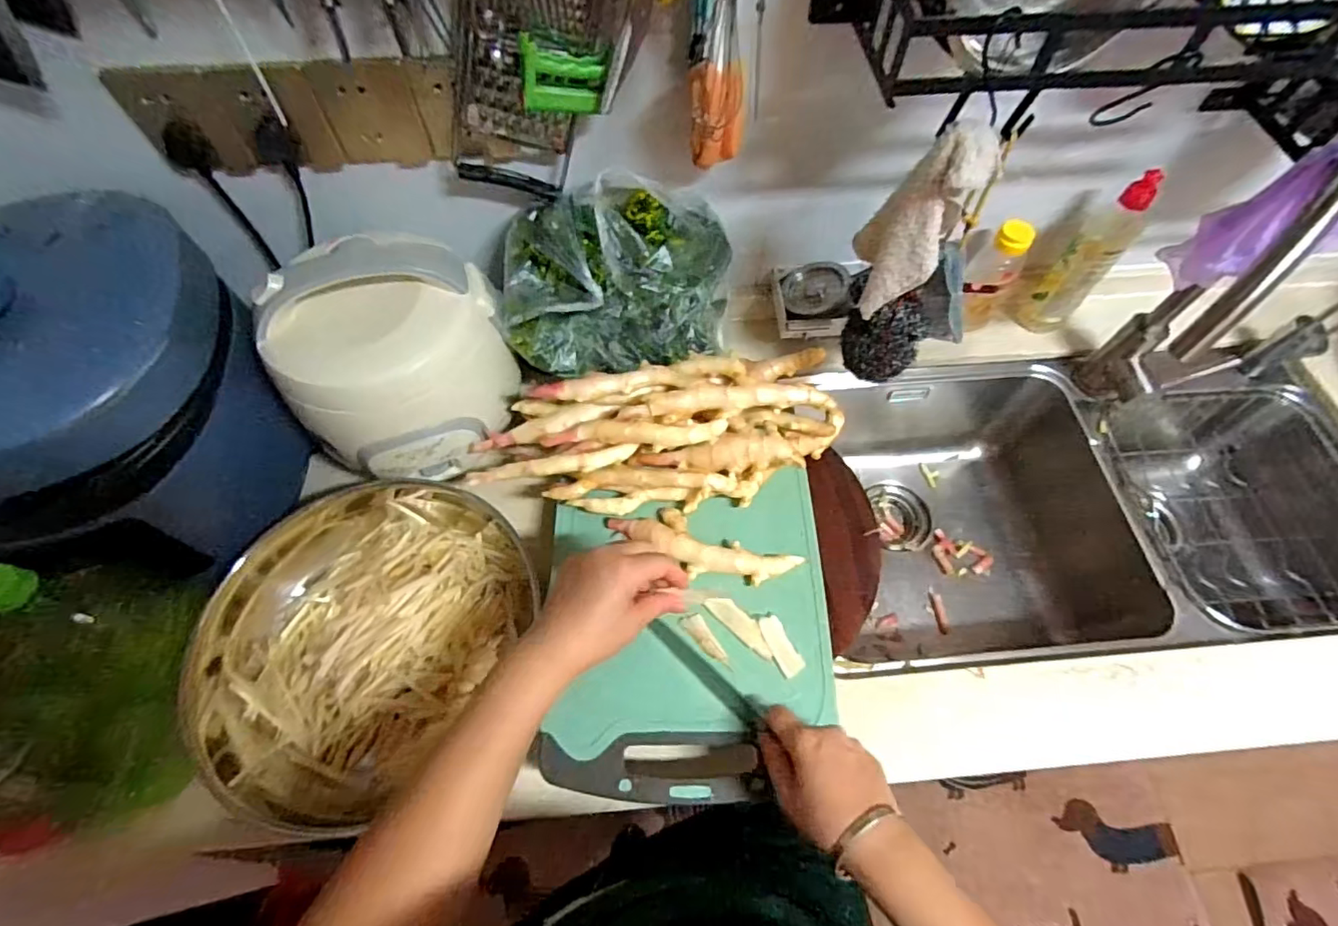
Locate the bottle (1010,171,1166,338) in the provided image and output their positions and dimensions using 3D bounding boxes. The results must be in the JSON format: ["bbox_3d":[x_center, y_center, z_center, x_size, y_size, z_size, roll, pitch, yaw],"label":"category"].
[{"bbox_3d":[0.517,-0.255,0.722,0.047,0.212,0.072,-34,67,-18],"label":"bottle"}]

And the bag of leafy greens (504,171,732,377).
[{"bbox_3d":[-0.052,-0.198,0.656,0.257,0.165,0.160,-5,62,-4],"label":"bag of leafy greens"}]

